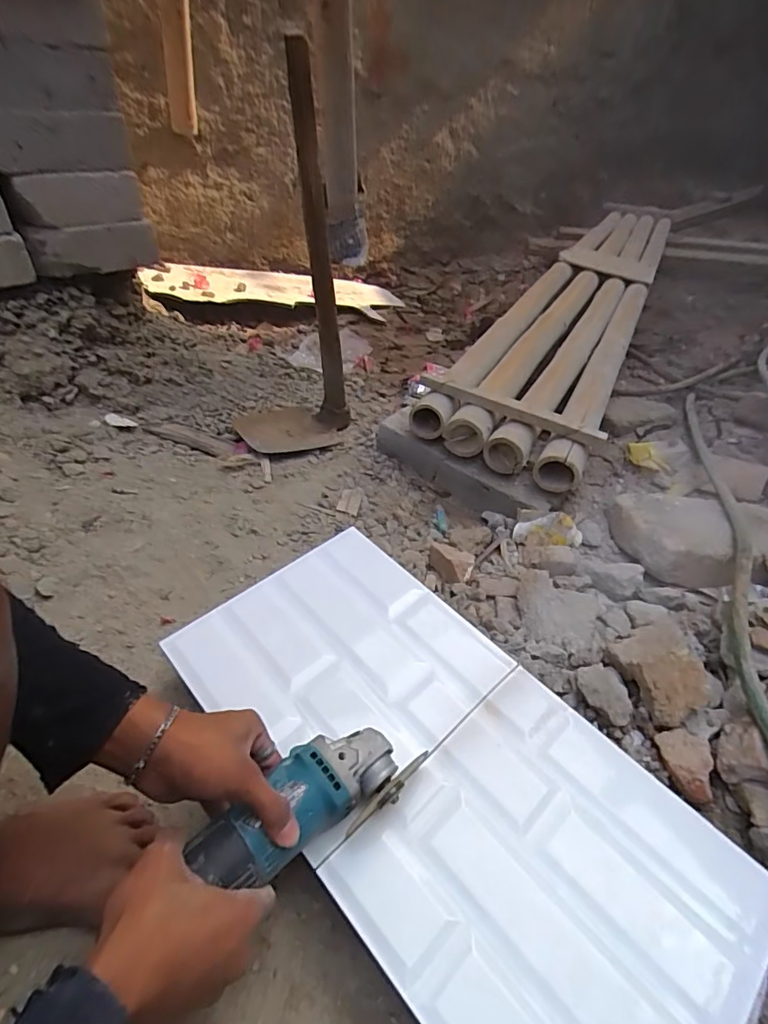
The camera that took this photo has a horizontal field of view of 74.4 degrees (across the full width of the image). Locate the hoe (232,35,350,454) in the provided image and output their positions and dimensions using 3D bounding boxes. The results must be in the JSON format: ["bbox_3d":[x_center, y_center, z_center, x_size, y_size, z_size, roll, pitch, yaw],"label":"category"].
[{"bbox_3d":[-0.188,-0.388,0.875,0.222,0.604,0.159,-8,43,-9],"label":"hoe"}]

